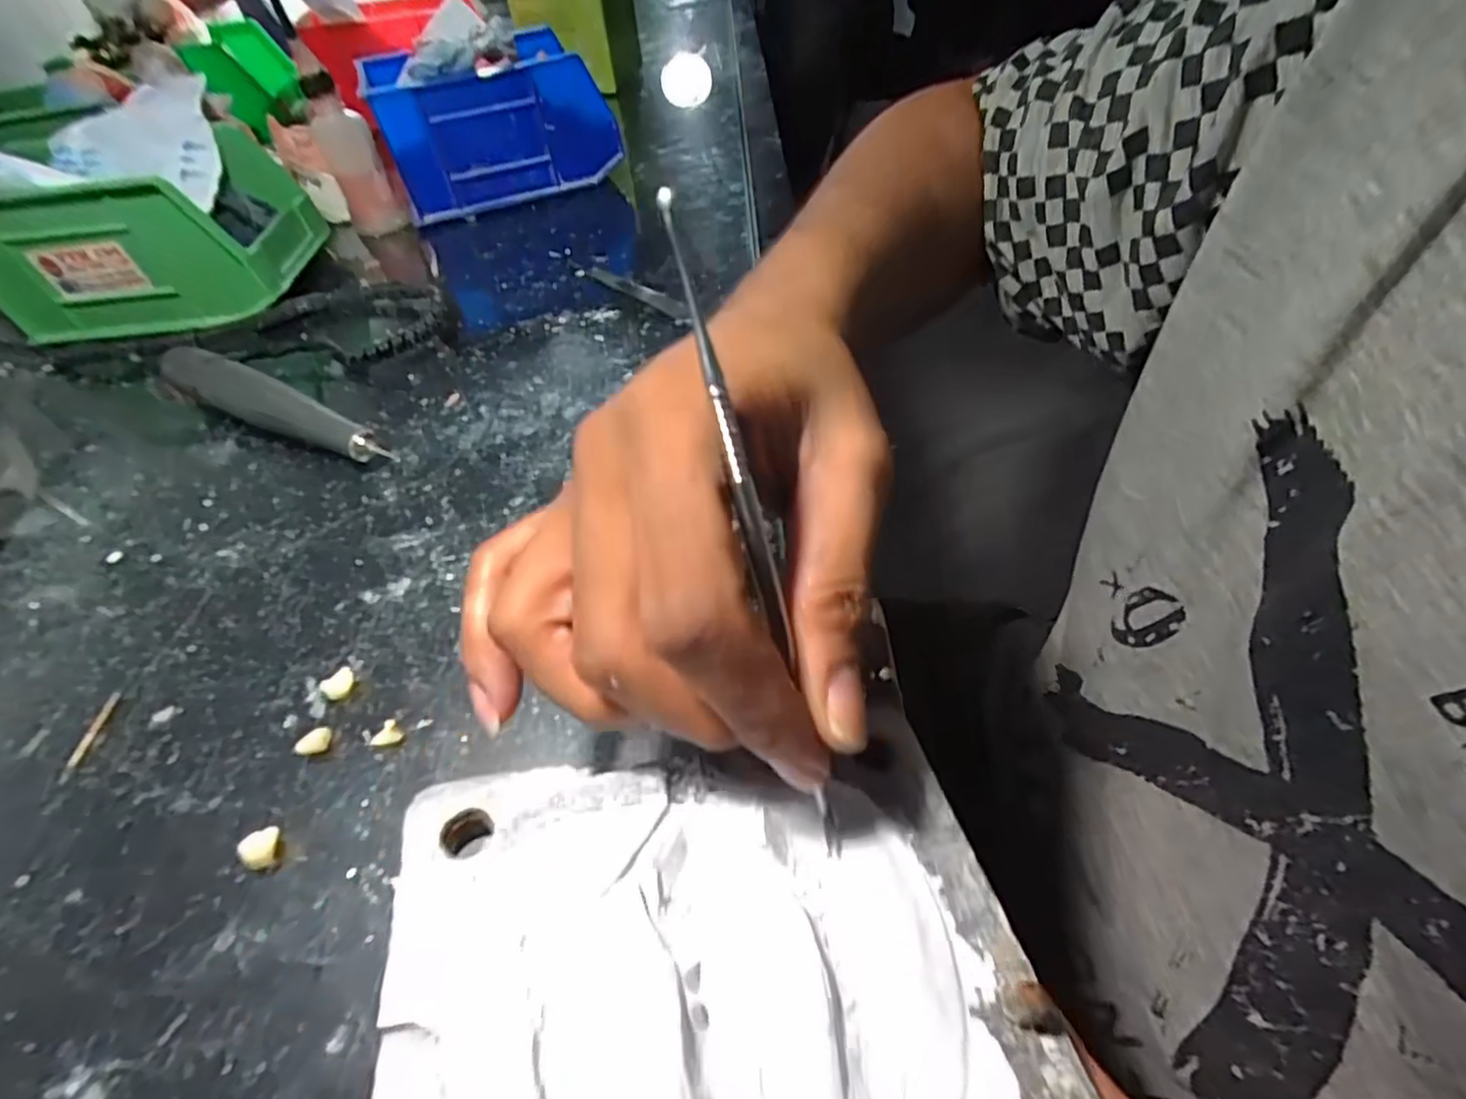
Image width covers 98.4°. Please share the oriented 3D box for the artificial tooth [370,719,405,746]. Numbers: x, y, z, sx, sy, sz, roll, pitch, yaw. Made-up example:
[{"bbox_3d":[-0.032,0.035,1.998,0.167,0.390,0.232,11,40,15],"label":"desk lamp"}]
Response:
[{"bbox_3d":[-0.117,0.063,0.214,0.007,0.007,0.010,33,60,28],"label":"artificial tooth"}]

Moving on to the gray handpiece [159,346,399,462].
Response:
[{"bbox_3d":[-0.236,-0.070,0.322,0.145,0.027,0.025,22,55,21],"label":"gray handpiece"}]

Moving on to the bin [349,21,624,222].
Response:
[{"bbox_3d":[-0.186,-0.336,0.501,0.170,0.088,0.100,-19,51,-11],"label":"bin"}]

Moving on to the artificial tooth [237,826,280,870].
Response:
[{"bbox_3d":[-0.145,0.091,0.194,0.009,0.006,0.012,7,51,11],"label":"artificial tooth"}]

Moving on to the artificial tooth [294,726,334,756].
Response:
[{"bbox_3d":[-0.142,0.066,0.215,0.011,0.006,0.007,-26,53,-16],"label":"artificial tooth"}]

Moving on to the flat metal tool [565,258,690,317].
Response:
[{"bbox_3d":[-0.067,-0.169,0.404,0.120,0.006,0.017,33,60,28],"label":"flat metal tool"}]

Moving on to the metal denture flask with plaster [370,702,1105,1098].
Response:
[{"bbox_3d":[-0.002,0.088,0.122,0.123,0.026,0.108,-11,50,-5],"label":"metal denture flask with plaster"}]

